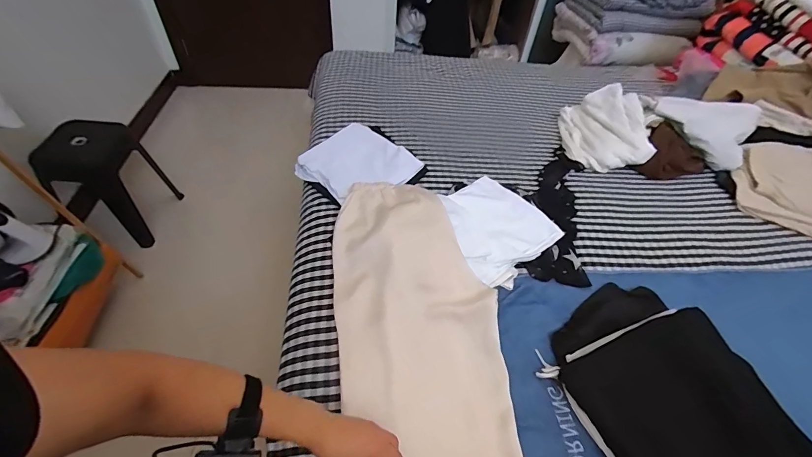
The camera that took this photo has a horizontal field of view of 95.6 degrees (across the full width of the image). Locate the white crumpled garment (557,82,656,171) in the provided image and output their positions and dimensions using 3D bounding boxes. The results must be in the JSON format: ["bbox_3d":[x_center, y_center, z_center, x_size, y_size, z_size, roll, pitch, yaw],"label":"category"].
[{"bbox_3d":[0.626,-0.313,1.164,0.225,0.137,0.313,10,46,3],"label":"white crumpled garment"}]

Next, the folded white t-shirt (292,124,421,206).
[{"bbox_3d":[-0.137,-0.178,0.983,0.283,0.036,0.255,37,62,26],"label":"folded white t-shirt"}]

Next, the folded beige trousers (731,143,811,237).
[{"bbox_3d":[1.112,-0.120,1.039,0.304,0.029,0.325,18,64,17],"label":"folded beige trousers"}]

